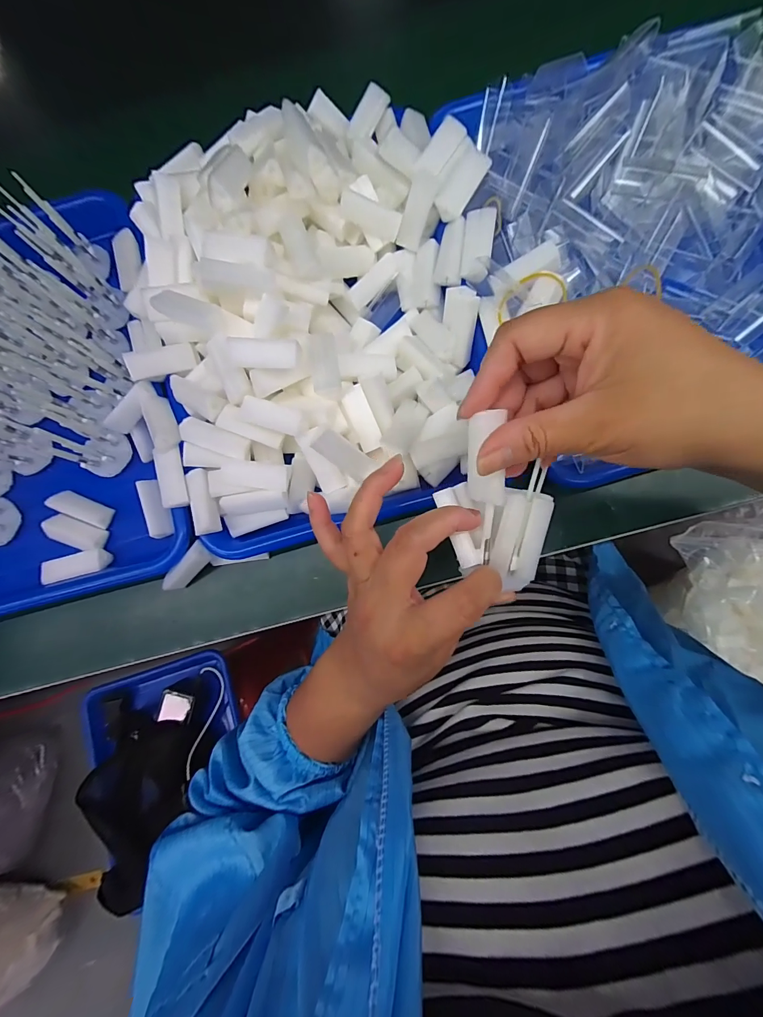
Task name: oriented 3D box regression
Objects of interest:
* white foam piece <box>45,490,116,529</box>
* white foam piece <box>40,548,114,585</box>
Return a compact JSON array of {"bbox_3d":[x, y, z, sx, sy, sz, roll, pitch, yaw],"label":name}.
[{"bbox_3d":[-0.241,0.000,0.306,0.044,0.018,0.016,27,84,-13],"label":"white foam piece"},{"bbox_3d":[-0.236,0.045,0.292,0.045,0.011,0.018,-16,82,-13],"label":"white foam piece"}]

